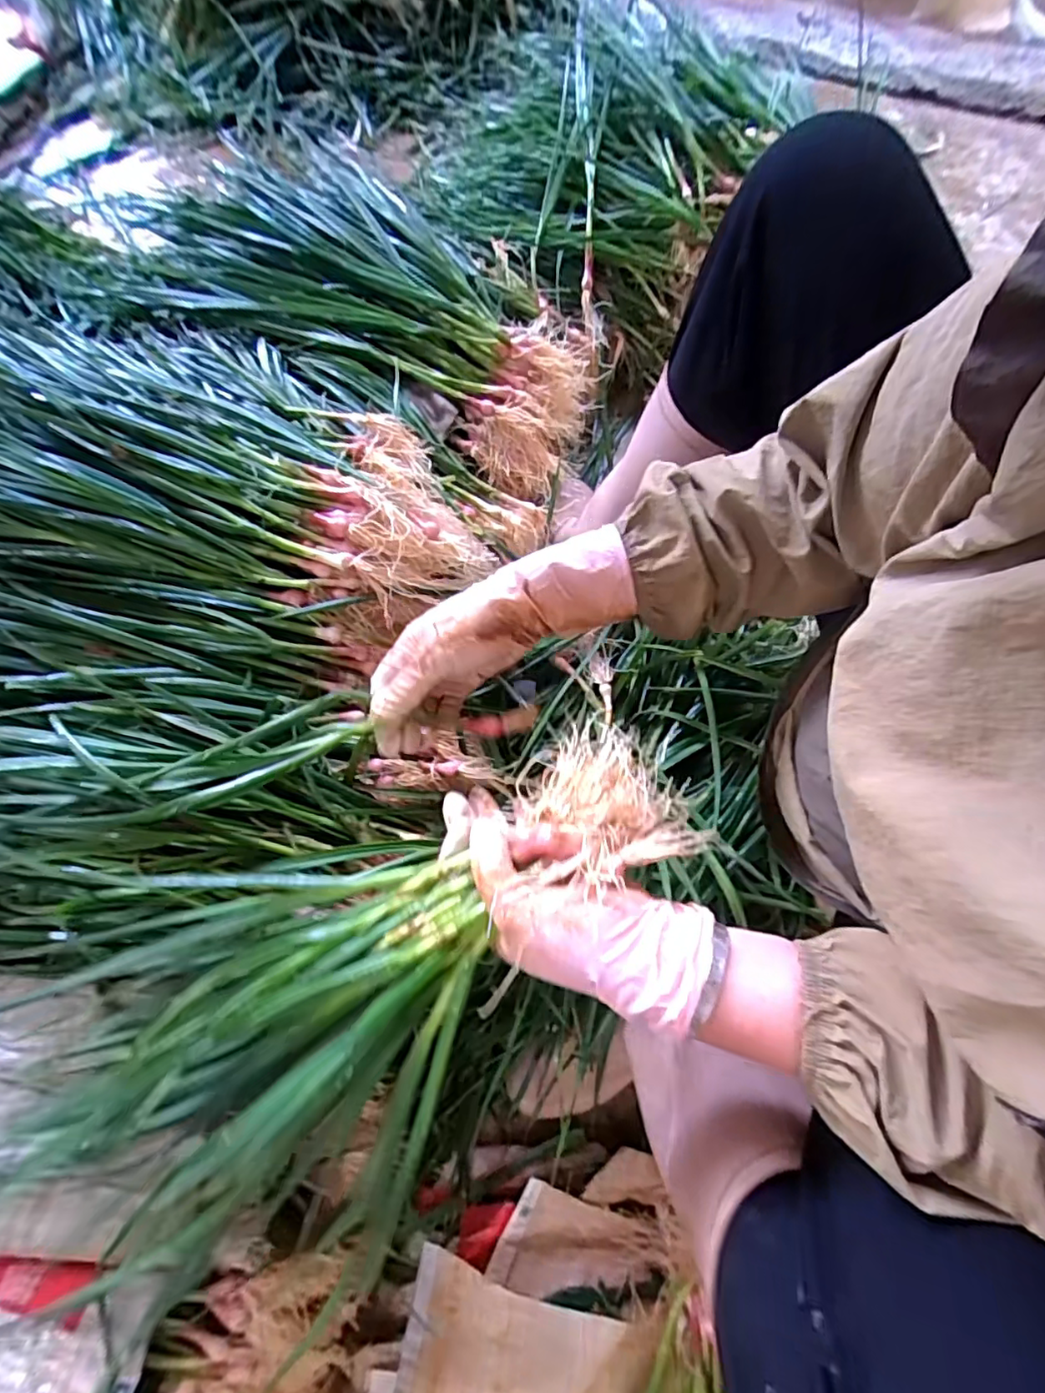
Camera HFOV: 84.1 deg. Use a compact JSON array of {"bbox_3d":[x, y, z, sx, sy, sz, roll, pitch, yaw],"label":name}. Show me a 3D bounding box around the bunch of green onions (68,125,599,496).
[{"bbox_3d":[-0.219,-0.562,0.812,0.674,0.131,0.389,19,70,5],"label":"bunch of green onions"}]

